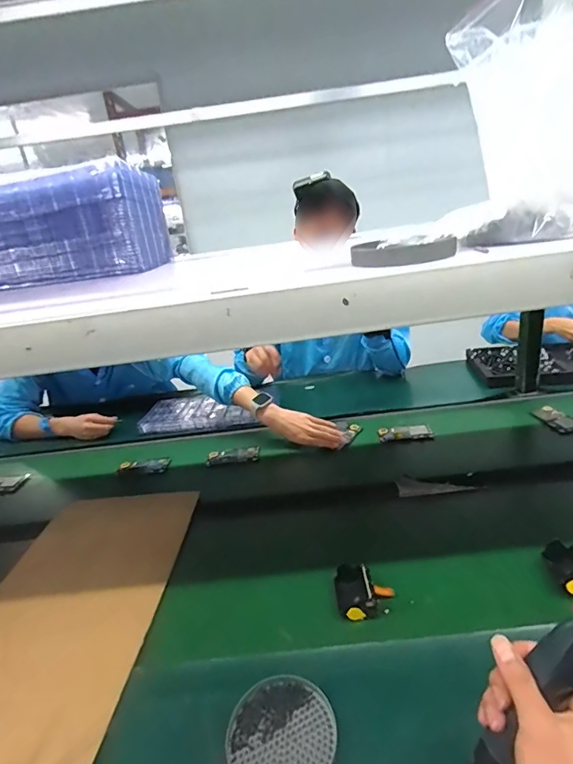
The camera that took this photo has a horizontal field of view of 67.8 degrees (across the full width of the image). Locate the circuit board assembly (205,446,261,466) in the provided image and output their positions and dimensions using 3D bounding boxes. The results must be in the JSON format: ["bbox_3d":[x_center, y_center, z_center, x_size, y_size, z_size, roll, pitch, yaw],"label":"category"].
[{"bbox_3d":[-0.131,0.183,1.048,0.130,0.023,0.041,-6,21,1],"label":"circuit board assembly"}]

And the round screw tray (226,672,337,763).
[{"bbox_3d":[-0.005,0.374,0.452,0.111,0.016,0.109,-6,21,2],"label":"round screw tray"}]

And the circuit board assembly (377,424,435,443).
[{"bbox_3d":[0.288,0.123,1.035,0.126,0.022,0.040,-2,21,13],"label":"circuit board assembly"}]

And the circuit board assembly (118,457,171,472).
[{"bbox_3d":[-0.356,0.212,1.072,0.132,0.023,0.045,-3,21,10],"label":"circuit board assembly"}]

